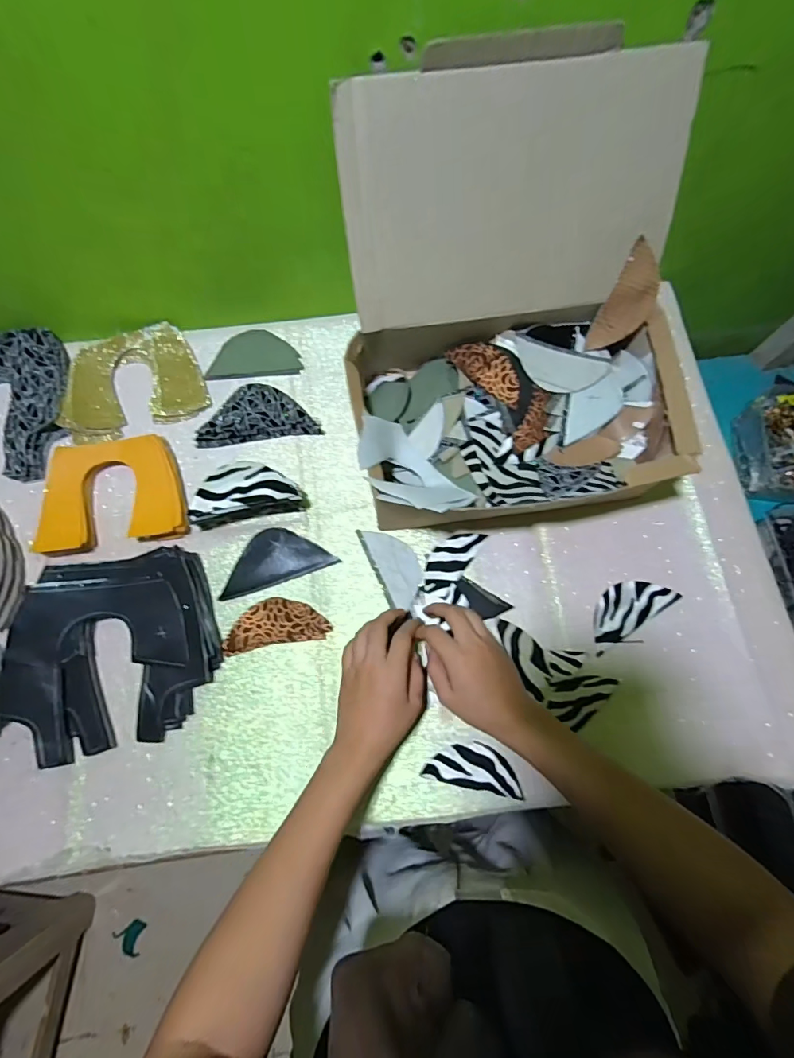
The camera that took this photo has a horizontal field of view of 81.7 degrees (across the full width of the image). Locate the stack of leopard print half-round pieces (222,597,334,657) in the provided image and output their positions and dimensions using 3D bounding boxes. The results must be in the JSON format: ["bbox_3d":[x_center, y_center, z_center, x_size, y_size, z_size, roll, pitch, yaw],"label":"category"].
[{"bbox_3d":[-0.132,0.102,0.502,0.111,0.009,0.050,-10,76,-3],"label":"stack of leopard print half-round pieces"}]

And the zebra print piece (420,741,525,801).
[{"bbox_3d":[0.078,0.242,0.468,0.096,0.007,0.044,8,67,5],"label":"zebra print piece"}]

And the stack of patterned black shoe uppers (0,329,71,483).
[{"bbox_3d":[-0.491,-0.148,0.547,0.181,0.023,0.180,-7,75,-3],"label":"stack of patterned black shoe uppers"}]

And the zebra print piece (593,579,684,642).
[{"bbox_3d":[0.258,0.086,0.511,0.099,0.009,0.052,-31,78,-8],"label":"zebra print piece"}]

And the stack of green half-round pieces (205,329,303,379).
[{"bbox_3d":[-0.183,-0.225,0.589,0.113,0.004,0.069,-3,75,-2],"label":"stack of green half-round pieces"}]

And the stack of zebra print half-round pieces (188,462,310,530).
[{"bbox_3d":[-0.167,-0.039,0.515,0.116,0.056,0.051,-13,76,-4],"label":"stack of zebra print half-round pieces"}]

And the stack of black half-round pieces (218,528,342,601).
[{"bbox_3d":[-0.140,0.032,0.522,0.126,0.008,0.062,-20,76,-6],"label":"stack of black half-round pieces"}]

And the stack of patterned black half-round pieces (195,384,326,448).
[{"bbox_3d":[-0.172,-0.145,0.567,0.145,0.015,0.074,-7,75,-3],"label":"stack of patterned black half-round pieces"}]

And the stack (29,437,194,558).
[{"bbox_3d":[-0.324,-0.038,0.519,0.156,0.030,0.126,-14,76,-4],"label":"stack"}]

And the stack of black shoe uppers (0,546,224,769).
[{"bbox_3d":[-0.295,0.127,0.479,0.202,0.039,0.188,-12,76,-4],"label":"stack of black shoe uppers"}]

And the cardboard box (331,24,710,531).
[{"bbox_3d":[0.120,-0.198,0.456,0.322,0.261,0.319,-5,75,-2],"label":"cardboard box"}]

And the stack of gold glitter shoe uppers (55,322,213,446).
[{"bbox_3d":[-0.329,-0.186,0.568,0.161,0.021,0.135,-18,76,-5],"label":"stack of gold glitter shoe uppers"}]

